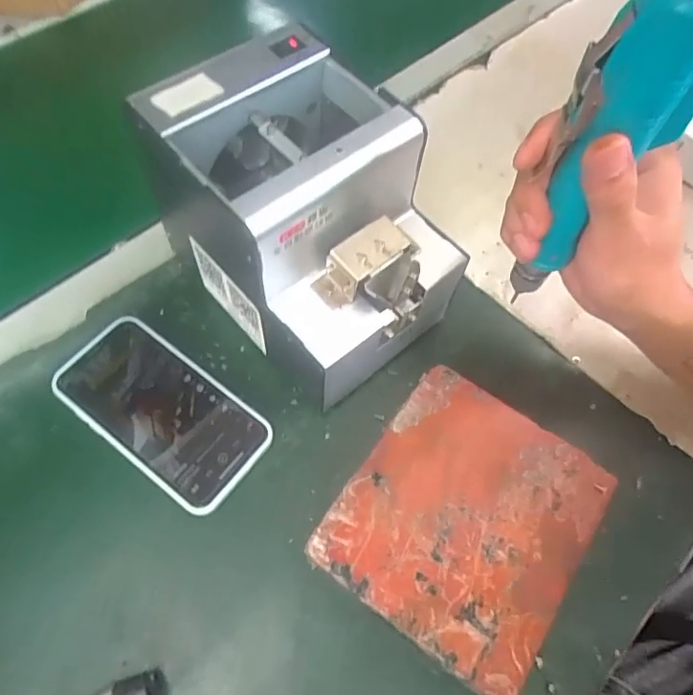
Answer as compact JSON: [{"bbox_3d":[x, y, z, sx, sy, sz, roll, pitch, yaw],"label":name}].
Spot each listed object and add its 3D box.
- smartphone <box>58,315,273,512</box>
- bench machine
[{"bbox_3d":[-0.124,0.041,0.363,0.144,0.008,0.077,35,66,13],"label":"smartphone"},{"bbox_3d":[-0.023,-0.078,0.353,0.124,0.145,0.172,-34,70,-19],"label":"bench machine"}]

